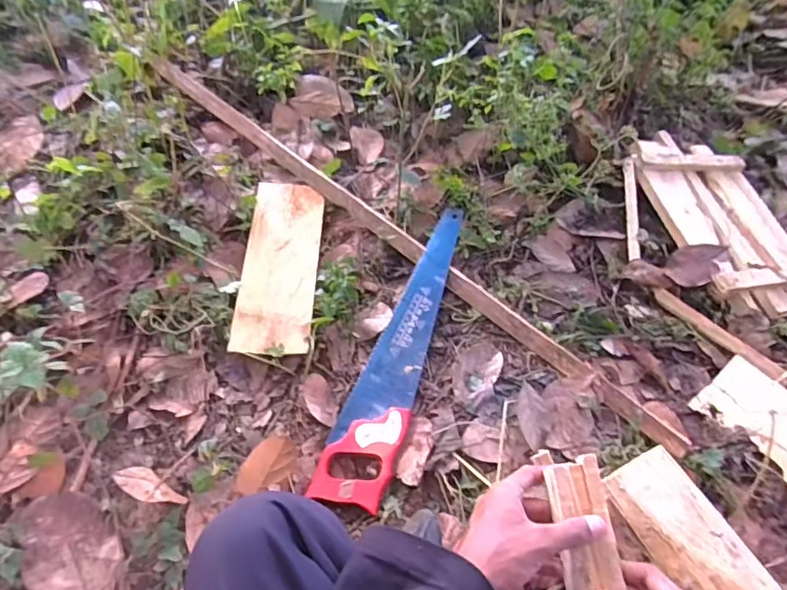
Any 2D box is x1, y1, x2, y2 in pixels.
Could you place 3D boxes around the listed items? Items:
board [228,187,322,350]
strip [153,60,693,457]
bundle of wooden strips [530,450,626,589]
[{"bbox_3d":[-0.170,-0.050,0.806,0.109,0.017,0.308,3,57,-3],"label":"board"},{"bbox_3d":[-0.033,-0.119,0.844,1.069,0.023,0.036,37,62,19],"label":"strip"},{"bbox_3d":[0.161,0.229,0.439,0.049,0.026,0.189,-1,64,-5],"label":"bundle of wooden strips"}]

